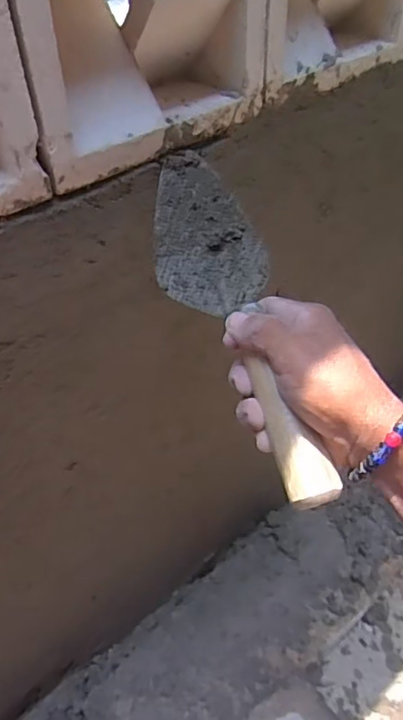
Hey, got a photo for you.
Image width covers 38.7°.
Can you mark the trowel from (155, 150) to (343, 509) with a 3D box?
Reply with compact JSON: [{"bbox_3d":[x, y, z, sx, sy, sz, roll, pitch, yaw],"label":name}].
[{"bbox_3d":[0.024,-0.033,0.392,0.080,0.045,0.271,-12,59,-10],"label":"trowel"}]

